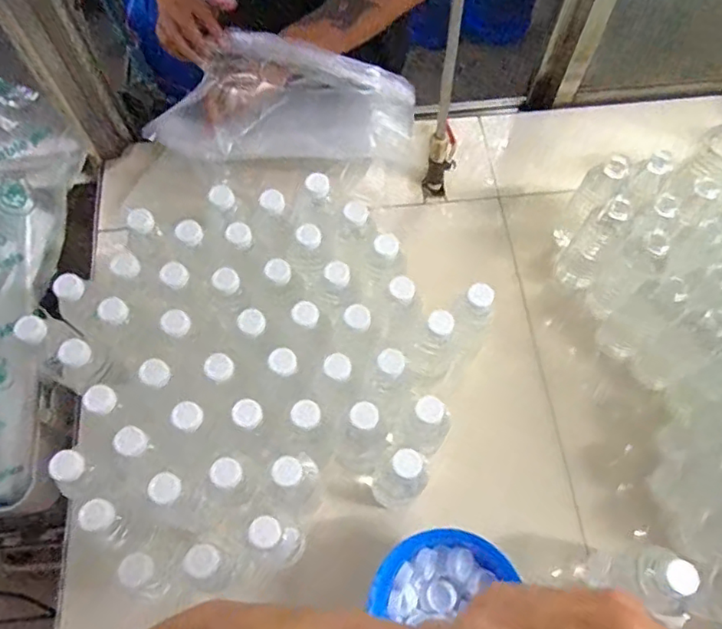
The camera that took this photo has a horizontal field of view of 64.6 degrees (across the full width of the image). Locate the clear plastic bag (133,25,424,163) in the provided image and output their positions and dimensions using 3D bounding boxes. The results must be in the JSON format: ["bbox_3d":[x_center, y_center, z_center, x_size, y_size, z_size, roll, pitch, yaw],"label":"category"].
[{"bbox_3d":[-0.109,-0.305,0.836,0.368,0.084,0.179,3,65,2],"label":"clear plastic bag"}]

